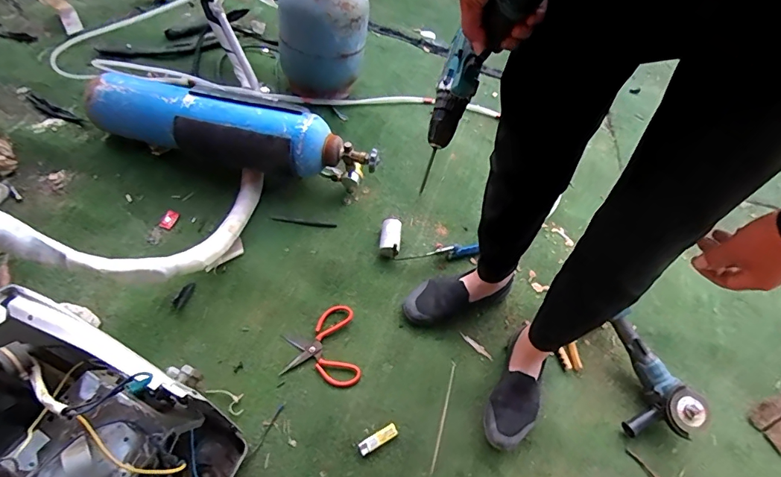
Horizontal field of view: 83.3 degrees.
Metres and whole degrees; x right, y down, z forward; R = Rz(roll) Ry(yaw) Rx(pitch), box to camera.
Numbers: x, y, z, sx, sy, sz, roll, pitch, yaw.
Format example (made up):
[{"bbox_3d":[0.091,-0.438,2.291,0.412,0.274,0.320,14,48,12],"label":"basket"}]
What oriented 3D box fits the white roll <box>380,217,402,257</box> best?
[{"bbox_3d":[-0.002,-0.002,1.129,0.052,0.045,0.112,9,60,-4],"label":"white roll"}]

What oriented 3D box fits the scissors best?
[{"bbox_3d":[-0.157,0.242,0.973,0.162,0.014,0.182,-5,60,-9],"label":"scissors"}]

